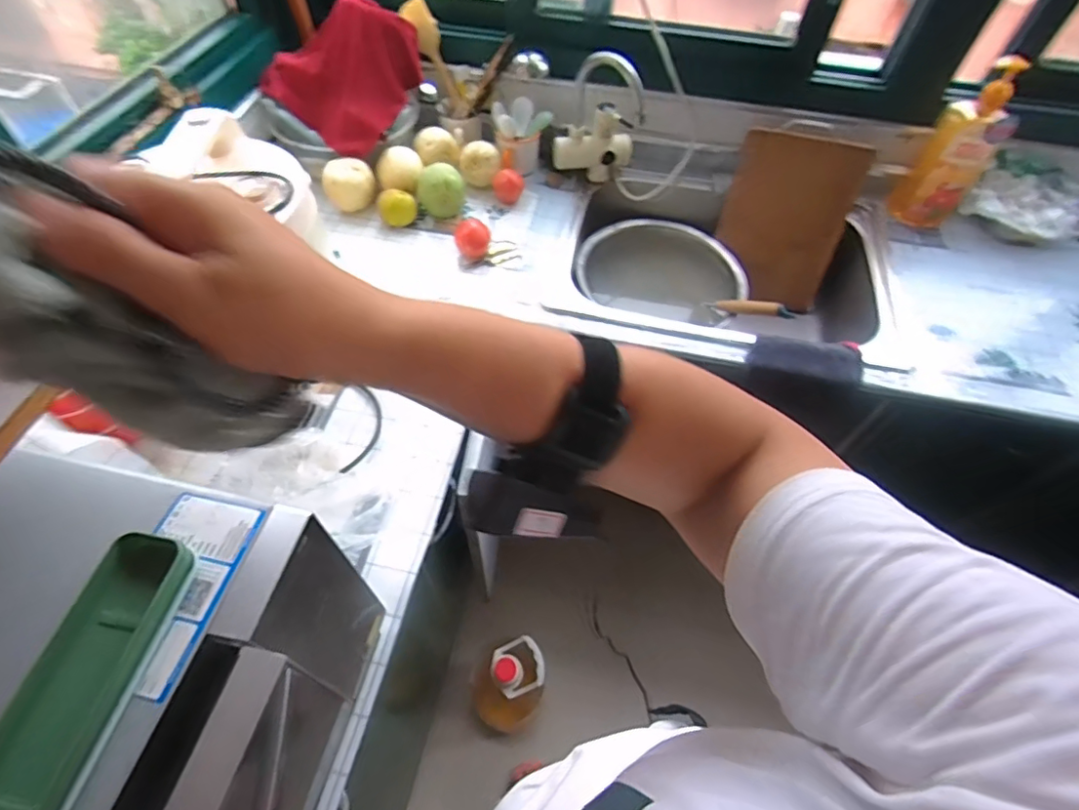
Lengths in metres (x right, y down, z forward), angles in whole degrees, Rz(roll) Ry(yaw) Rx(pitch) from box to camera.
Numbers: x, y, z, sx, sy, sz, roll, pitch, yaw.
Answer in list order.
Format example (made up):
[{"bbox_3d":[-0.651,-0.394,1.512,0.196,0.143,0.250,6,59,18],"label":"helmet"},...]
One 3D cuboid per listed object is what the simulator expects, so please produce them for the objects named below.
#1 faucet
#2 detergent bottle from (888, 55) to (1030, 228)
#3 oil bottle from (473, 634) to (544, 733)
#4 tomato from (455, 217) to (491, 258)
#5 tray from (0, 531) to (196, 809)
[{"bbox_3d":[0.108,-0.532,1.031,0.161,0.260,0.117,6,56,2],"label":"faucet"},{"bbox_3d":[0.775,-0.473,0.999,0.111,0.292,0.093,37,62,20],"label":"detergent bottle"},{"bbox_3d":[-0.062,0.578,1.094,0.142,0.327,0.120,-21,59,-16],"label":"oil bottle"},{"bbox_3d":[-0.120,-0.295,0.974,0.063,0.056,0.054,-6,56,-6],"label":"tomato"},{"bbox_3d":[-0.269,0.172,0.306,0.056,0.026,0.195,9,56,3],"label":"tray"}]

